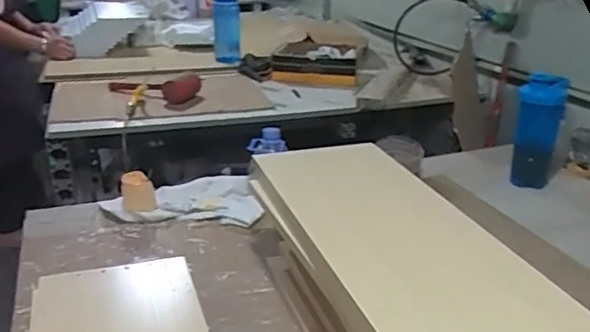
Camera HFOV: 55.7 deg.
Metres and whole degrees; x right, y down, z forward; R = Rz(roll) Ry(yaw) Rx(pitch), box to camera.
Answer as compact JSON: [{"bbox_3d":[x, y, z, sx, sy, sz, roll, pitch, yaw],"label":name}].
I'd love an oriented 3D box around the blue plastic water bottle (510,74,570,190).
[{"bbox_3d":[0.487,-0.070,1.130,0.087,0.225,0.087,12,26,22],"label":"blue plastic water bottle"}]

